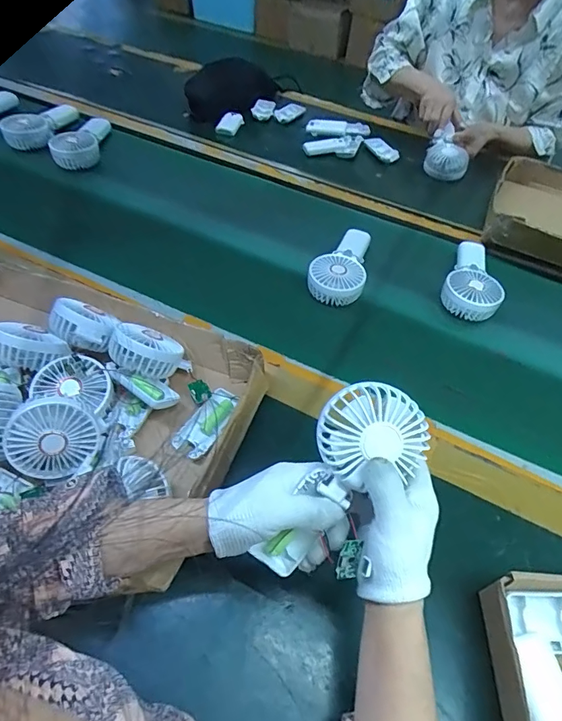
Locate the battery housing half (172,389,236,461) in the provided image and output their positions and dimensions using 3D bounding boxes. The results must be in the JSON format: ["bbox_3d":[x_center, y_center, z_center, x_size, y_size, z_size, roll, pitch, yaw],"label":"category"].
[{"bbox_3d":[-0.089,0.075,0.545,0.040,0.023,0.094,29,55,19],"label":"battery housing half"}]

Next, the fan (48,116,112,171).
[{"bbox_3d":[-0.394,-0.446,0.895,0.076,0.061,0.184,11,51,6],"label":"fan"}]

